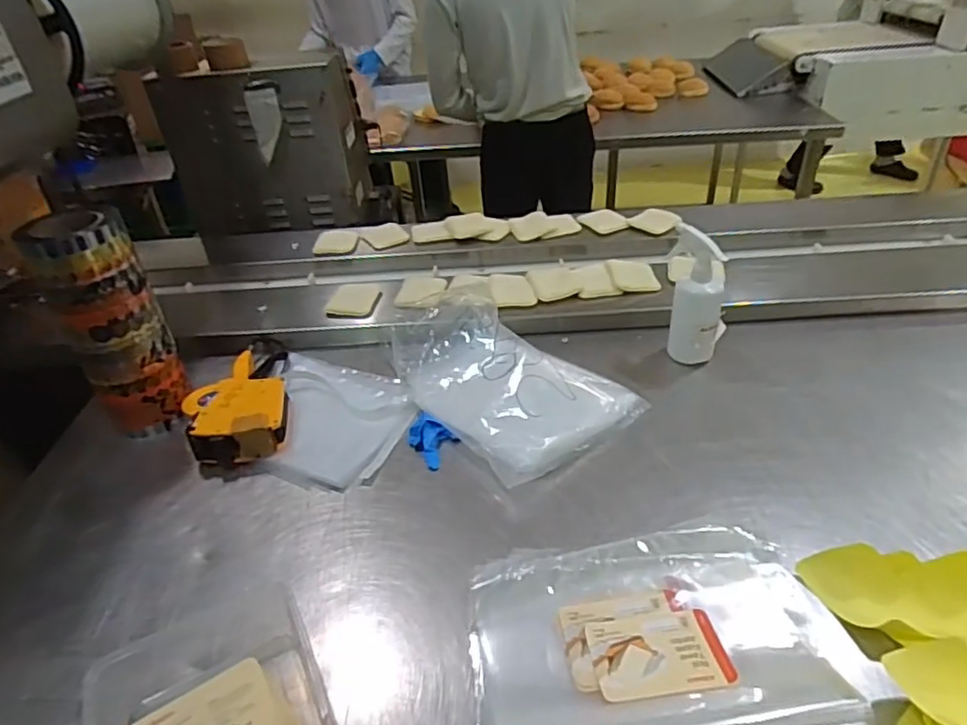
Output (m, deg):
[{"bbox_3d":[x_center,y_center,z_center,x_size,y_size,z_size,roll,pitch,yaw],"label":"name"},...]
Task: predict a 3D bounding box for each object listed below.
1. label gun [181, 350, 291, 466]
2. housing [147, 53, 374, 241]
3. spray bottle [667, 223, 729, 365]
[{"bbox_3d":[-0.375,0.053,0.965,0.144,0.060,0.253,-14,38,-11],"label":"label gun"},{"bbox_3d":[-0.484,-0.483,1.435,0.408,0.346,0.166,-10,37,-6],"label":"housing"},{"bbox_3d":[0.332,-0.101,0.989,0.095,0.204,0.074,12,40,22],"label":"spray bottle"}]

